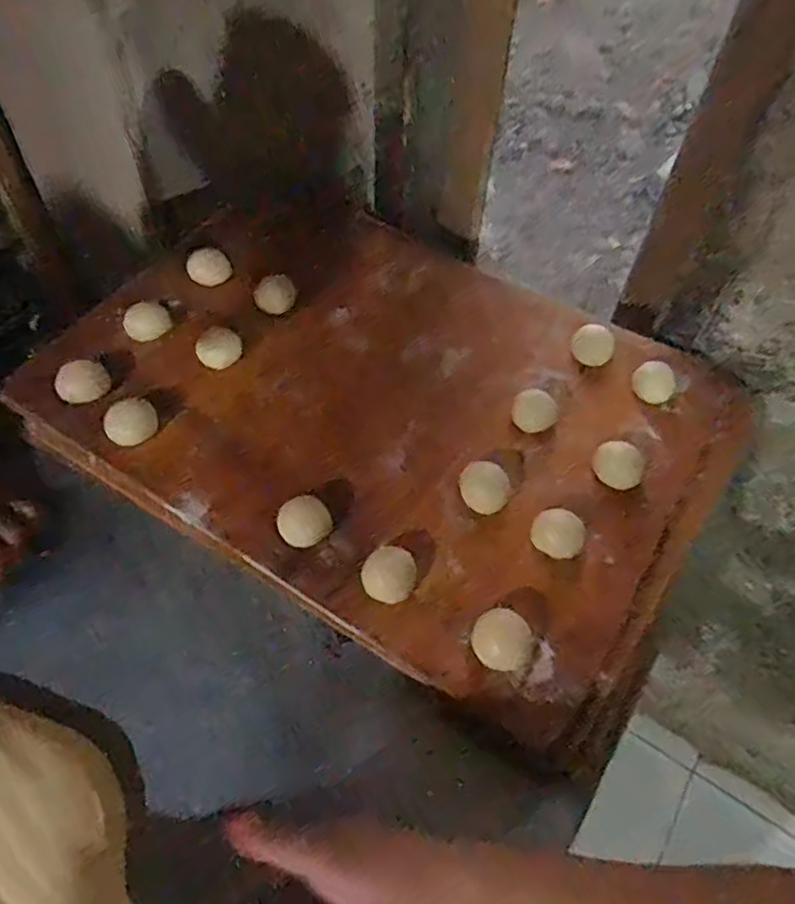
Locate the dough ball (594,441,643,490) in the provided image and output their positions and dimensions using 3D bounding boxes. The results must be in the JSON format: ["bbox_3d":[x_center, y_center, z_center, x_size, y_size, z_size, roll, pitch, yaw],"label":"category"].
[{"bbox_3d":[0.207,0.013,0.593,0.040,0.021,0.042,0,58,-1],"label":"dough ball"}]

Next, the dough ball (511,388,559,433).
[{"bbox_3d":[0.133,-0.040,0.623,0.039,0.025,0.039,0,58,-1],"label":"dough ball"}]

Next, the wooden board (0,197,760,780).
[{"bbox_3d":[-0.007,-0.053,0.635,0.619,0.034,0.434,28,62,16],"label":"wooden board"}]

